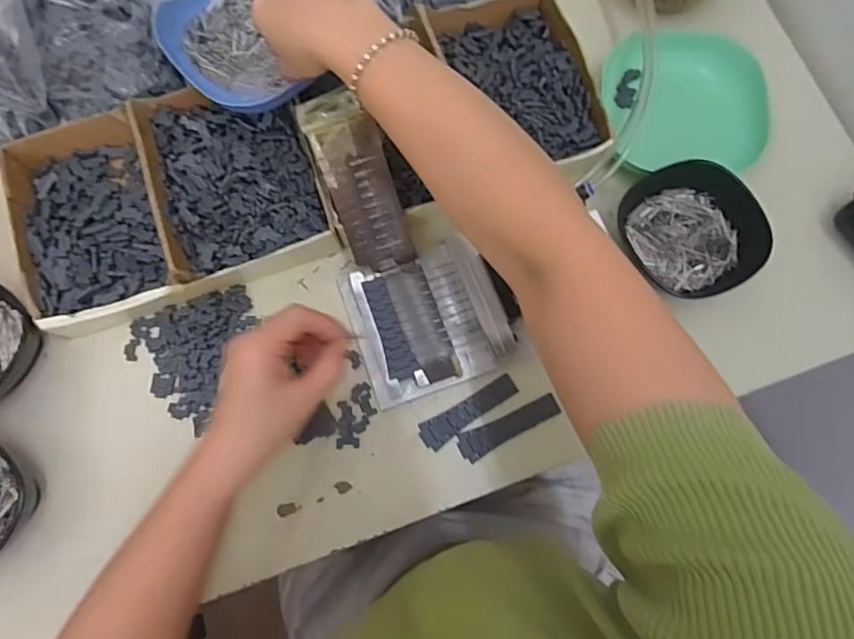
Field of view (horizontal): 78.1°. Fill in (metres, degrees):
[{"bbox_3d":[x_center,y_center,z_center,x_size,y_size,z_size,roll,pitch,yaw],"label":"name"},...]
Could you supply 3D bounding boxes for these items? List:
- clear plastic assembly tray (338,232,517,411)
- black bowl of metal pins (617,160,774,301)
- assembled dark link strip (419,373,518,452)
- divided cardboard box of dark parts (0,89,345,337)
[{"bbox_3d":[0.000,-0.001,0.430,0.116,0.033,0.114,-20,77,-4],"label":"clear plastic assembly tray"},{"bbox_3d":[0.216,-0.073,0.426,0.095,0.034,0.111,-34,79,-7],"label":"black bowl of metal pins"},{"bbox_3d":[0.034,0.075,0.427,0.086,0.004,0.023,-30,78,-6],"label":"assembled dark link strip"},{"bbox_3d":[-0.213,-0.102,0.439,0.241,0.058,0.180,-18,77,-4],"label":"divided cardboard box of dark parts"}]

